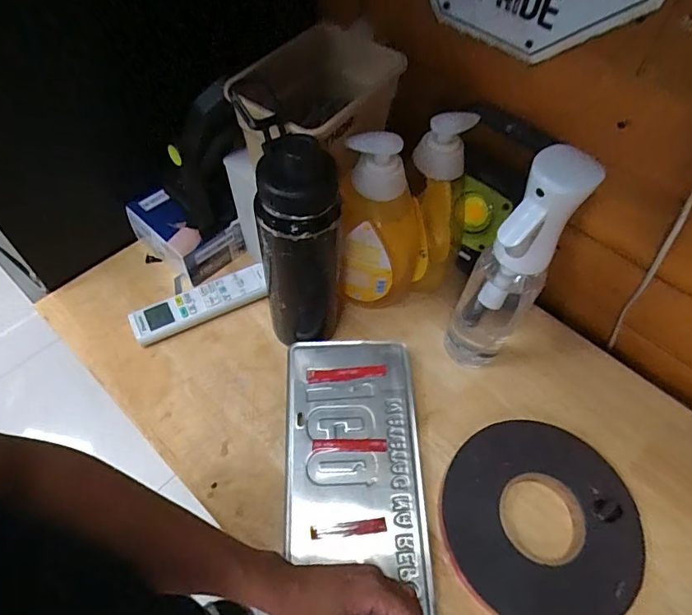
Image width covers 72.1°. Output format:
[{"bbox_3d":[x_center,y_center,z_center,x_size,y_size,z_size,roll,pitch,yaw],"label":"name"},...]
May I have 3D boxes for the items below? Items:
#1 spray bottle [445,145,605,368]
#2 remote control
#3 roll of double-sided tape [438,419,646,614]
[{"bbox_3d":[0.156,-0.026,0.465,0.063,0.280,0.056,30,60,16],"label":"spray bottle"},{"bbox_3d":[-0.177,-0.004,0.586,0.166,0.024,0.044,-24,61,-18],"label":"remote control"},{"bbox_3d":[0.191,0.206,0.466,0.183,0.019,0.185,2,57,-2],"label":"roll of double-sided tape"}]

